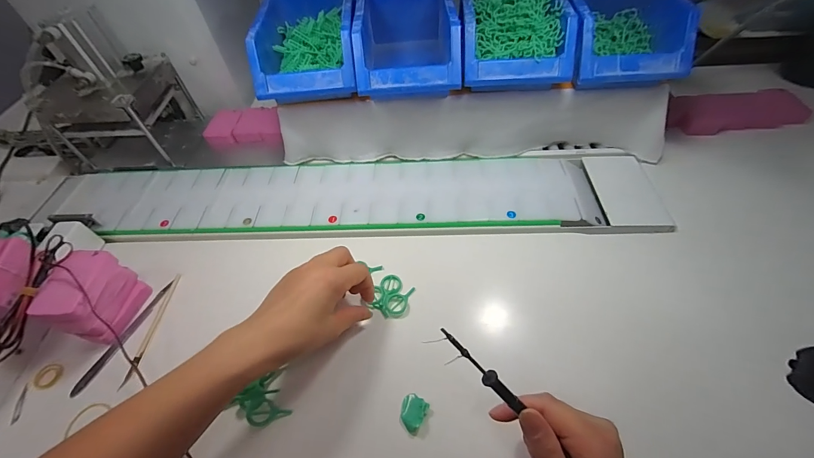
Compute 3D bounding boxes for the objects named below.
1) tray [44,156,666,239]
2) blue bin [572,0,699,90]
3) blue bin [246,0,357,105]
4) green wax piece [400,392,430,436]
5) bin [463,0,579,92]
[{"bbox_3d":[-0.076,-0.049,0.484,0.821,0.022,0.142,0,53,4],"label":"tray"},{"bbox_3d":[0.258,-0.241,0.422,0.131,0.078,0.164,0,53,4],"label":"blue bin"},{"bbox_3d":[-0.126,-0.246,0.458,0.121,0.073,0.179,-4,52,1],"label":"blue bin"},{"bbox_3d":[0.005,0.167,0.314,0.023,0.010,0.029,22,57,20],"label":"green wax piece"},{"bbox_3d":[0.131,-0.251,0.443,0.127,0.077,0.174,1,53,5],"label":"bin"}]

